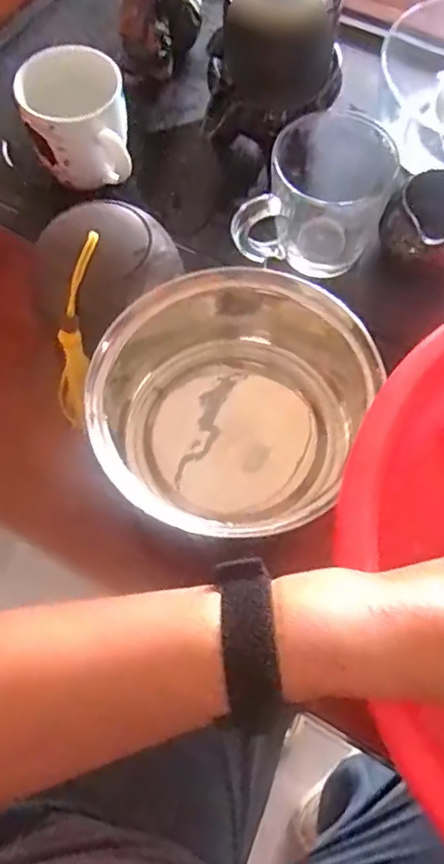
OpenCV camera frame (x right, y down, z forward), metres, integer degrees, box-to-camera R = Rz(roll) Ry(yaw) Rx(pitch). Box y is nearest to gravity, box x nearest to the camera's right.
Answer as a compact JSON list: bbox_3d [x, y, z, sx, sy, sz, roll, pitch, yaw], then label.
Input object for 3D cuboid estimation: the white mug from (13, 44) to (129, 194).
[{"bbox_3d":[-0.116,-0.247,0.531,0.079,0.088,0.105,-15,64,-5],"label":"white mug"}]

